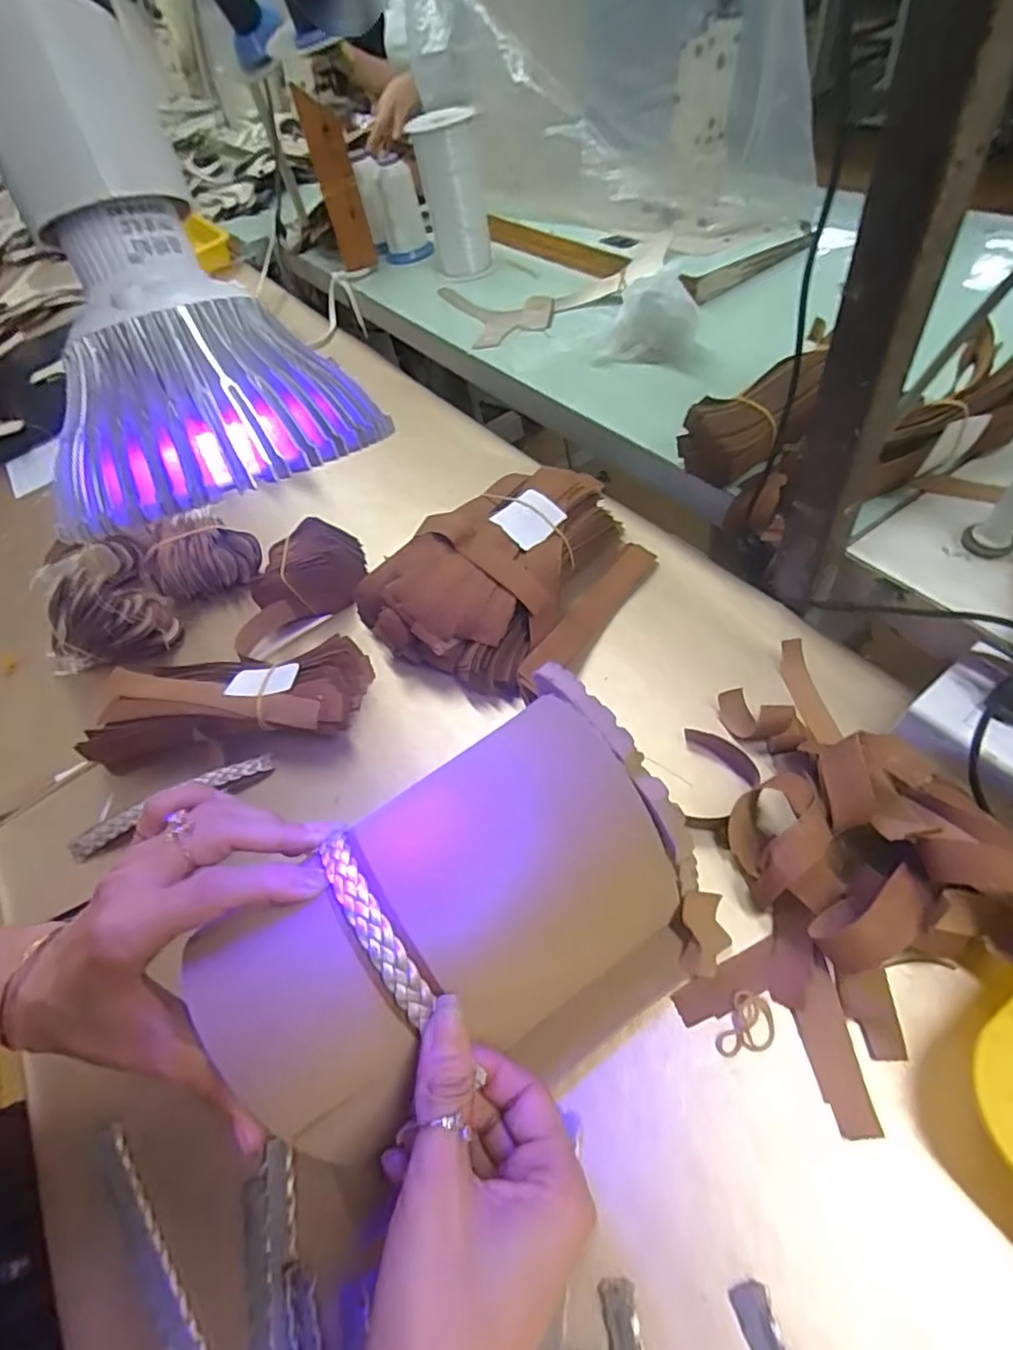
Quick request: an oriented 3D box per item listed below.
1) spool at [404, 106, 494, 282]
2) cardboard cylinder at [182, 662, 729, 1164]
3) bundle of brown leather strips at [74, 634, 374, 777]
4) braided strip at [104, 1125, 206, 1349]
[{"bbox_3d":[-0.063,-0.583,0.761,0.076,0.170,0.088,-8,53,7],"label":"spool"},{"bbox_3d":[-0.009,0.117,0.264,0.194,0.125,0.117,-35,54,-23],"label":"cardboard cylinder"},{"bbox_3d":[-0.196,0.017,0.444,0.189,0.043,0.087,-12,51,3],"label":"bundle of brown leather strips"},{"bbox_3d":[-0.149,0.265,0.268,0.142,0.004,0.013,36,68,31],"label":"braided strip"}]

